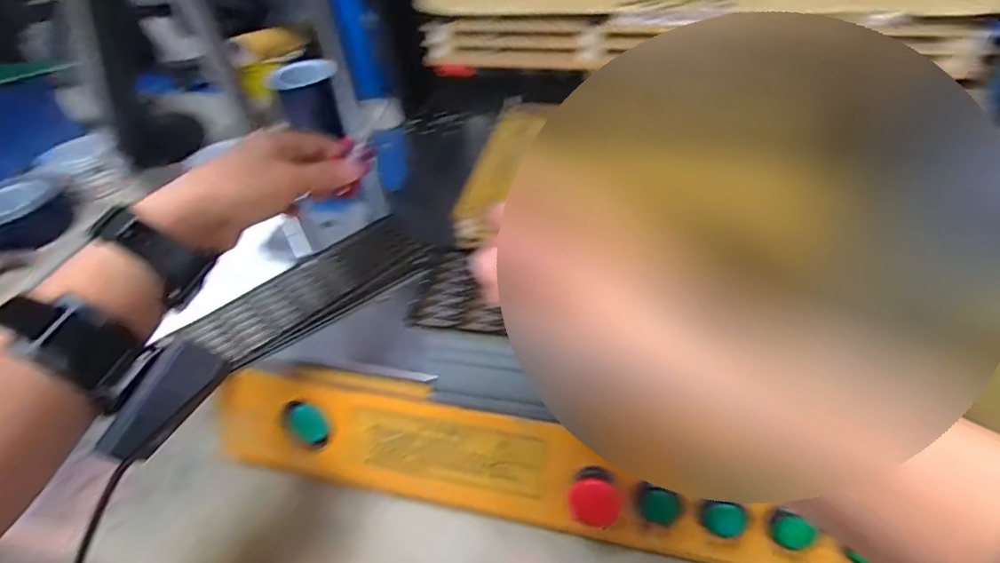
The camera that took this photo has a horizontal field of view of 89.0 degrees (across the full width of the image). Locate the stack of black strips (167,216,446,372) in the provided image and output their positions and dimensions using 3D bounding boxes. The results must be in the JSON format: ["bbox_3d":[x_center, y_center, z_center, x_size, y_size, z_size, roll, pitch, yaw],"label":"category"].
[{"bbox_3d":[-0.173,0.004,0.486,0.225,0.019,0.089,-34,51,-25],"label":"stack of black strips"}]

